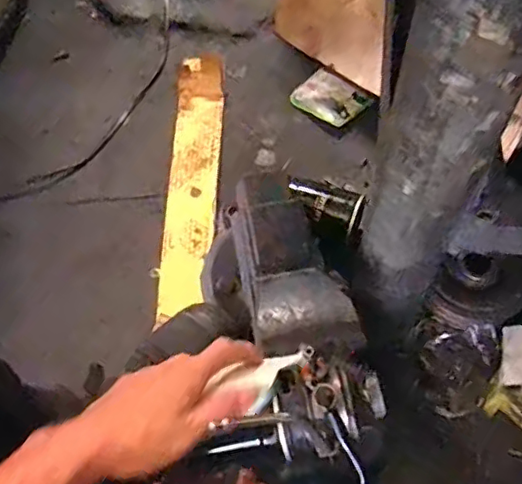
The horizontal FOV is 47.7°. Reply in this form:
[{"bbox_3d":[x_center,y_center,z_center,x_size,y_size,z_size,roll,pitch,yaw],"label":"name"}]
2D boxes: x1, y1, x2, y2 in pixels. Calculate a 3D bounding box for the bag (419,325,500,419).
[{"bbox_3d":[0.250,0.159,0.751,0.085,0.031,0.115,19,62,14],"label":"bag"}]

